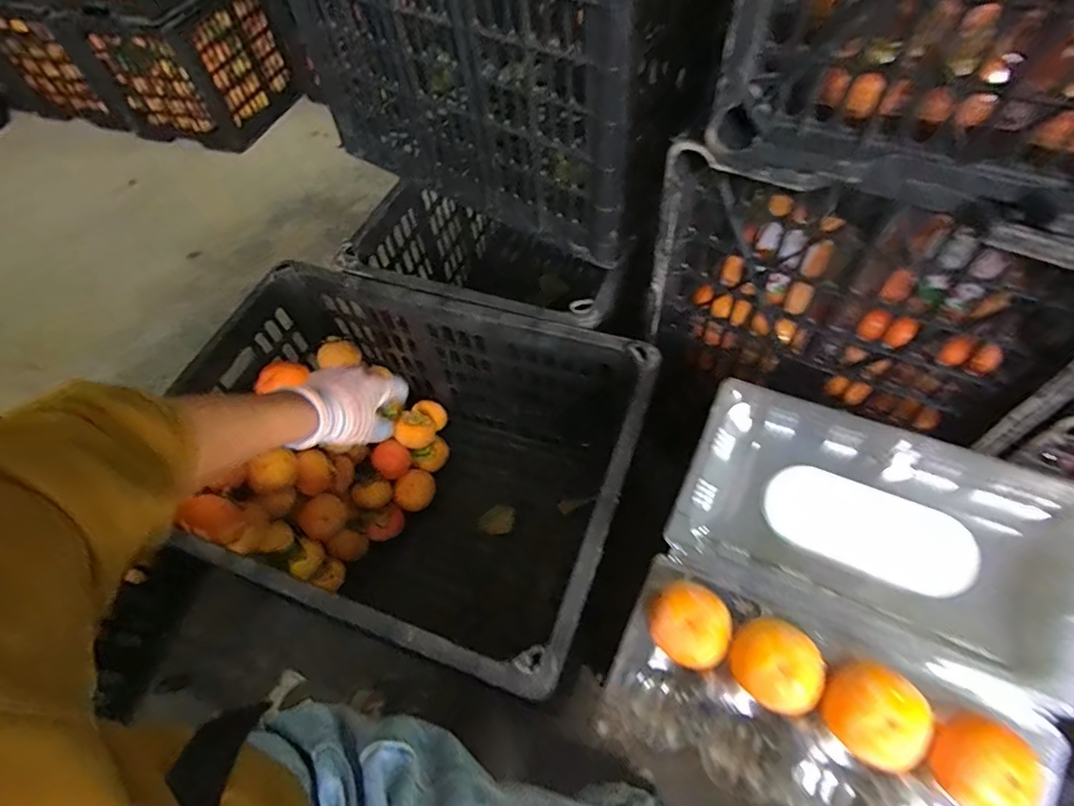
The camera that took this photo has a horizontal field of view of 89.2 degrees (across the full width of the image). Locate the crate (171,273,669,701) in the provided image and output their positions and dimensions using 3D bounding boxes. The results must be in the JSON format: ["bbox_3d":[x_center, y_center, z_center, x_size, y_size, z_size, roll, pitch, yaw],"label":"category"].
[{"bbox_3d":[-0.142,0.100,0.679,0.485,0.329,0.364,16,59,14],"label":"crate"}]

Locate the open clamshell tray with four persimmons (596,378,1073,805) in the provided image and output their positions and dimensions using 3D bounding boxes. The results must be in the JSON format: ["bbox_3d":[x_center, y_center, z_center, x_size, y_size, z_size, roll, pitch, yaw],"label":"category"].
[{"bbox_3d":[0.209,0.160,0.390,0.273,0.082,0.304,20,78,25],"label":"open clamshell tray with four persimmons"}]

